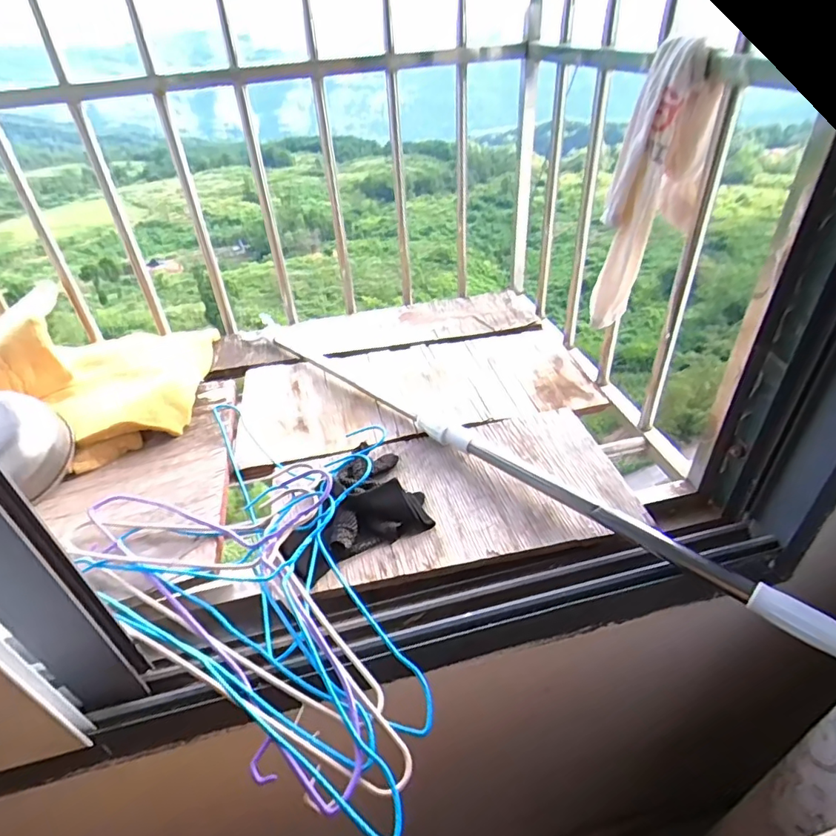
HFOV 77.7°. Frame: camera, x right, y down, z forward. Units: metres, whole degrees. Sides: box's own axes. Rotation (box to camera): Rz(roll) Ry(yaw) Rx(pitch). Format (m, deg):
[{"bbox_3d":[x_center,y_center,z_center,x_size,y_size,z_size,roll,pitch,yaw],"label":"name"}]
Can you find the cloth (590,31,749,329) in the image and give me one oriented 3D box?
[{"bbox_3d":[0.258,-0.238,0.571,0.092,0.273,0.072,9,41,16],"label":"cloth"}]

